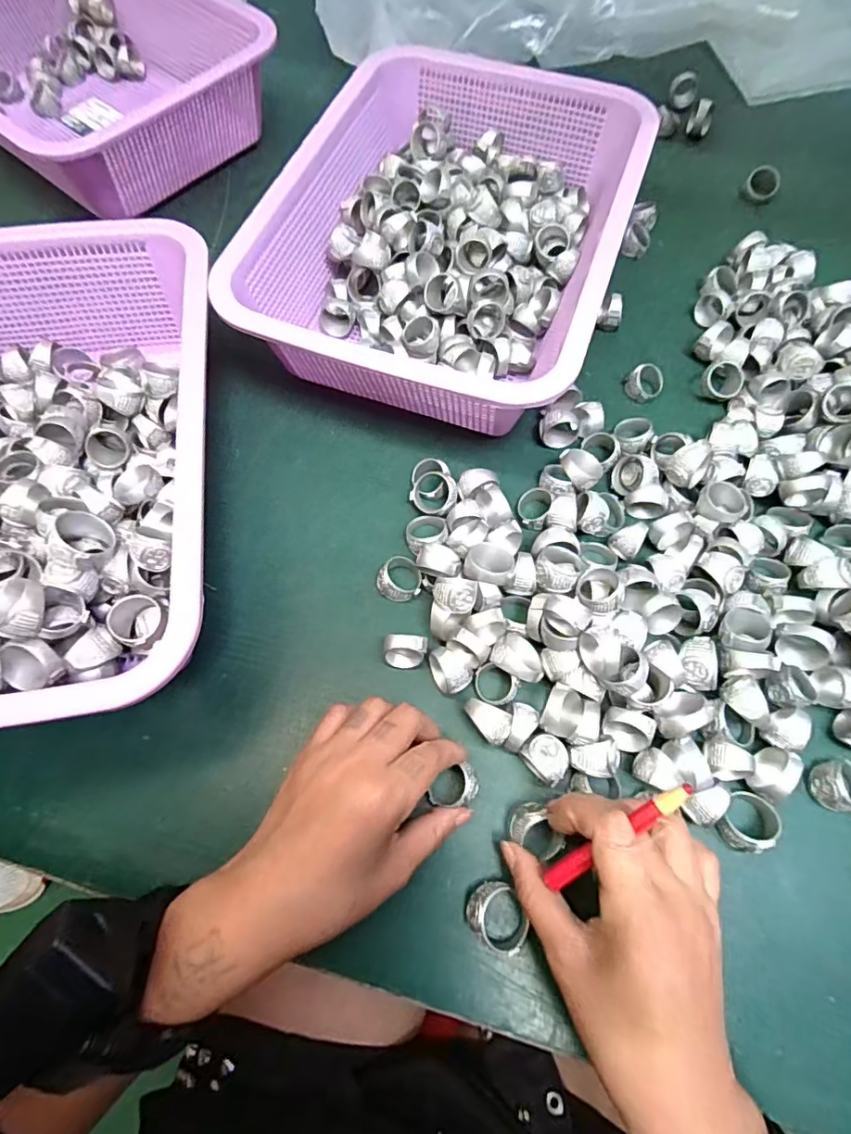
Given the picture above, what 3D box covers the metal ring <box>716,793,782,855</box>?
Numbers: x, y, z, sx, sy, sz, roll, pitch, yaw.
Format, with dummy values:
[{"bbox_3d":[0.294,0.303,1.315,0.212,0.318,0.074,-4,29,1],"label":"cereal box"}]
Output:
[{"bbox_3d":[0.162,0.128,0.273,0.027,0.019,0.024,-29,69,-11],"label":"metal ring"}]

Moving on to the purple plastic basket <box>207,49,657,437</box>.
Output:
[{"bbox_3d":[0.023,-0.238,0.397,0.220,0.085,0.286,18,68,8],"label":"purple plastic basket"}]

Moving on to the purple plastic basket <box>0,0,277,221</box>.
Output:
[{"bbox_3d":[-0.296,-0.427,0.472,0.294,0.083,0.226,36,72,15],"label":"purple plastic basket"}]

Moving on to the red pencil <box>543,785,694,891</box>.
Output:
[{"bbox_3d":[0.081,0.113,0.230,0.071,0.006,0.008,-42,70,13],"label":"red pencil"}]

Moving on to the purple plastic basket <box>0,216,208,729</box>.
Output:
[{"bbox_3d":[-0.228,-0.057,0.318,0.221,0.085,0.309,-8,67,-3],"label":"purple plastic basket"}]

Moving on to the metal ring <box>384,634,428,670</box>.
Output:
[{"bbox_3d":[-0.011,0.049,0.307,0.024,0.022,0.016,4,67,3],"label":"metal ring"}]

